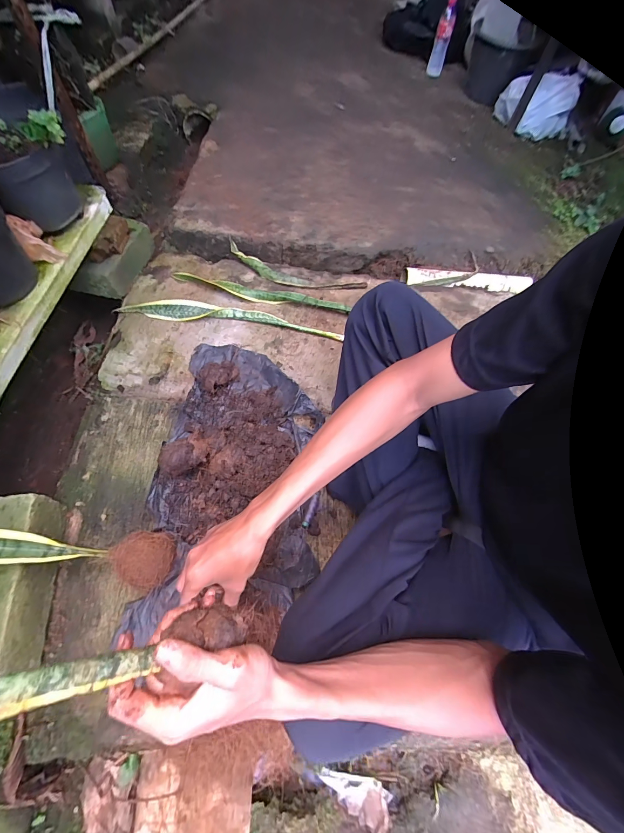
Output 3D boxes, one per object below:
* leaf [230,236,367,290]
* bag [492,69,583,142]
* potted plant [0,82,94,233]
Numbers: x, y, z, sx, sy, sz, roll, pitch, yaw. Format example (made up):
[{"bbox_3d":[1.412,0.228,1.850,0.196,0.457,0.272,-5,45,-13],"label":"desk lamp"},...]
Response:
[{"bbox_3d":[-0.052,-0.386,0.859,0.387,0.027,0.082,19,65,4],"label":"leaf"},{"bbox_3d":[0.772,-1.083,1.111,0.242,0.143,0.099,28,65,11],"label":"bag"},{"bbox_3d":[-0.524,-0.470,0.598,0.172,0.151,0.181,-33,72,-18],"label":"potted plant"}]

